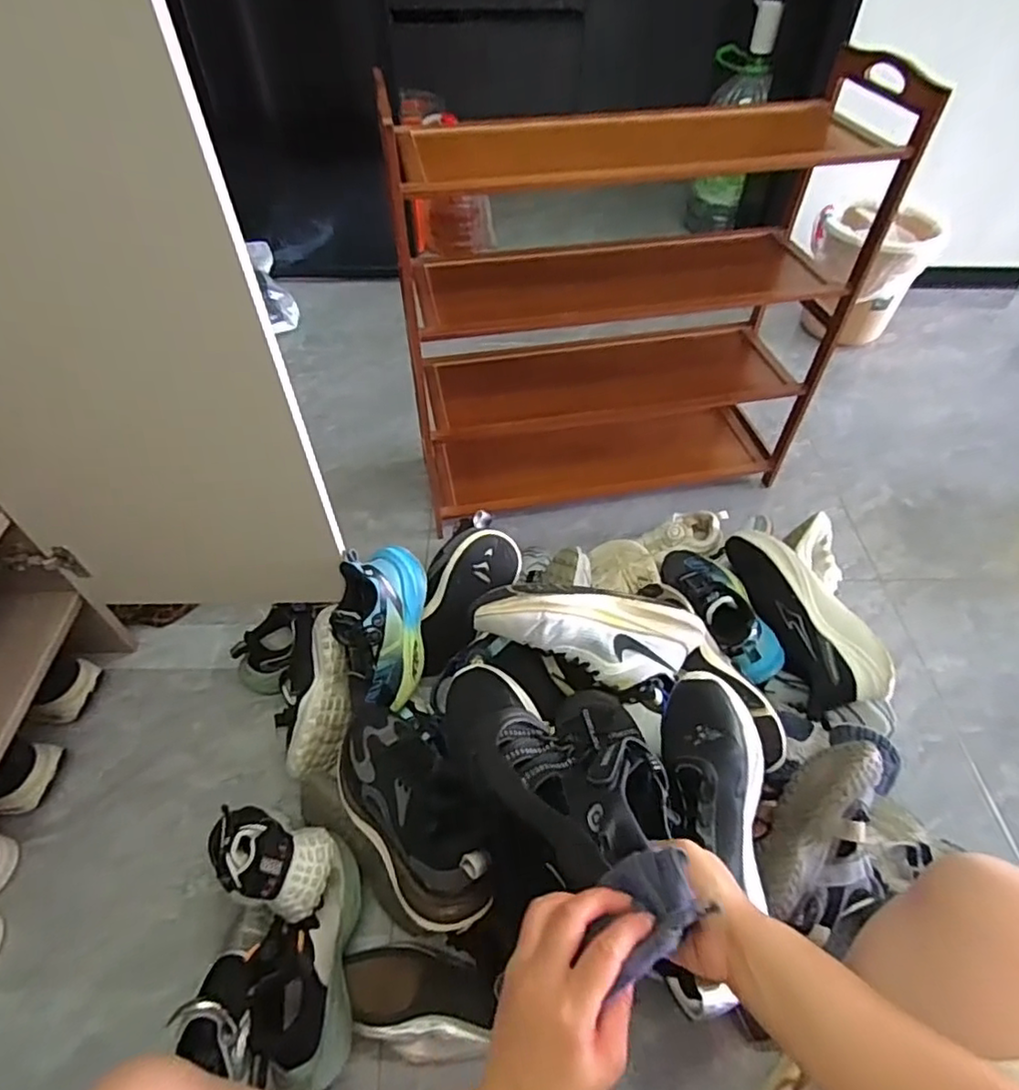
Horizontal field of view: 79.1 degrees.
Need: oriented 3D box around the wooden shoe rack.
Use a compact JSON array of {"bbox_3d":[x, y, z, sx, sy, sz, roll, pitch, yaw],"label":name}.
[{"bbox_3d":[0.201,-0.373,1.028,0.718,0.638,0.272,-8,51,-7],"label":"wooden shoe rack"}]

